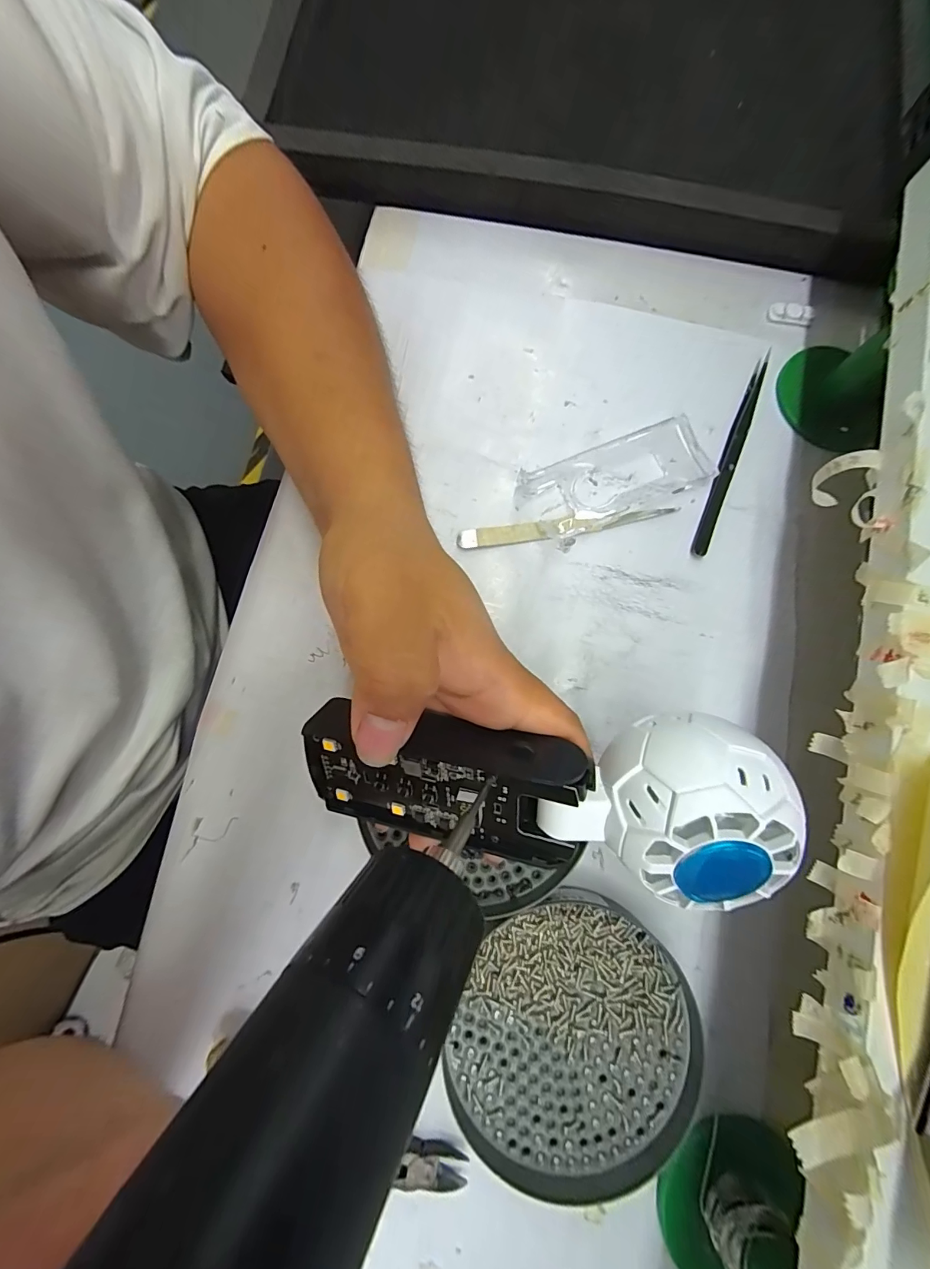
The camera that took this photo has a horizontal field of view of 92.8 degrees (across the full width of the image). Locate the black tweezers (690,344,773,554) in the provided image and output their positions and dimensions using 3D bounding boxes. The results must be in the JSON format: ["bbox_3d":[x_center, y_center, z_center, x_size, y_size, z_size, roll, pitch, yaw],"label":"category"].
[{"bbox_3d":[0.157,-0.106,0.260,0.009,0.006,0.131,22,80,3],"label":"black tweezers"}]

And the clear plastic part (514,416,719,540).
[{"bbox_3d":[0.087,-0.090,0.256,0.110,0.004,0.045,-20,81,-4],"label":"clear plastic part"}]

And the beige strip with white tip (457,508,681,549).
[{"bbox_3d":[0.058,-0.061,0.251,0.123,0.004,0.011,-8,80,-2],"label":"beige strip with white tip"}]

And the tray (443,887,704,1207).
[{"bbox_3d":[0.052,0.183,0.205,0.109,0.015,0.113,0,80,-1],"label":"tray"}]

